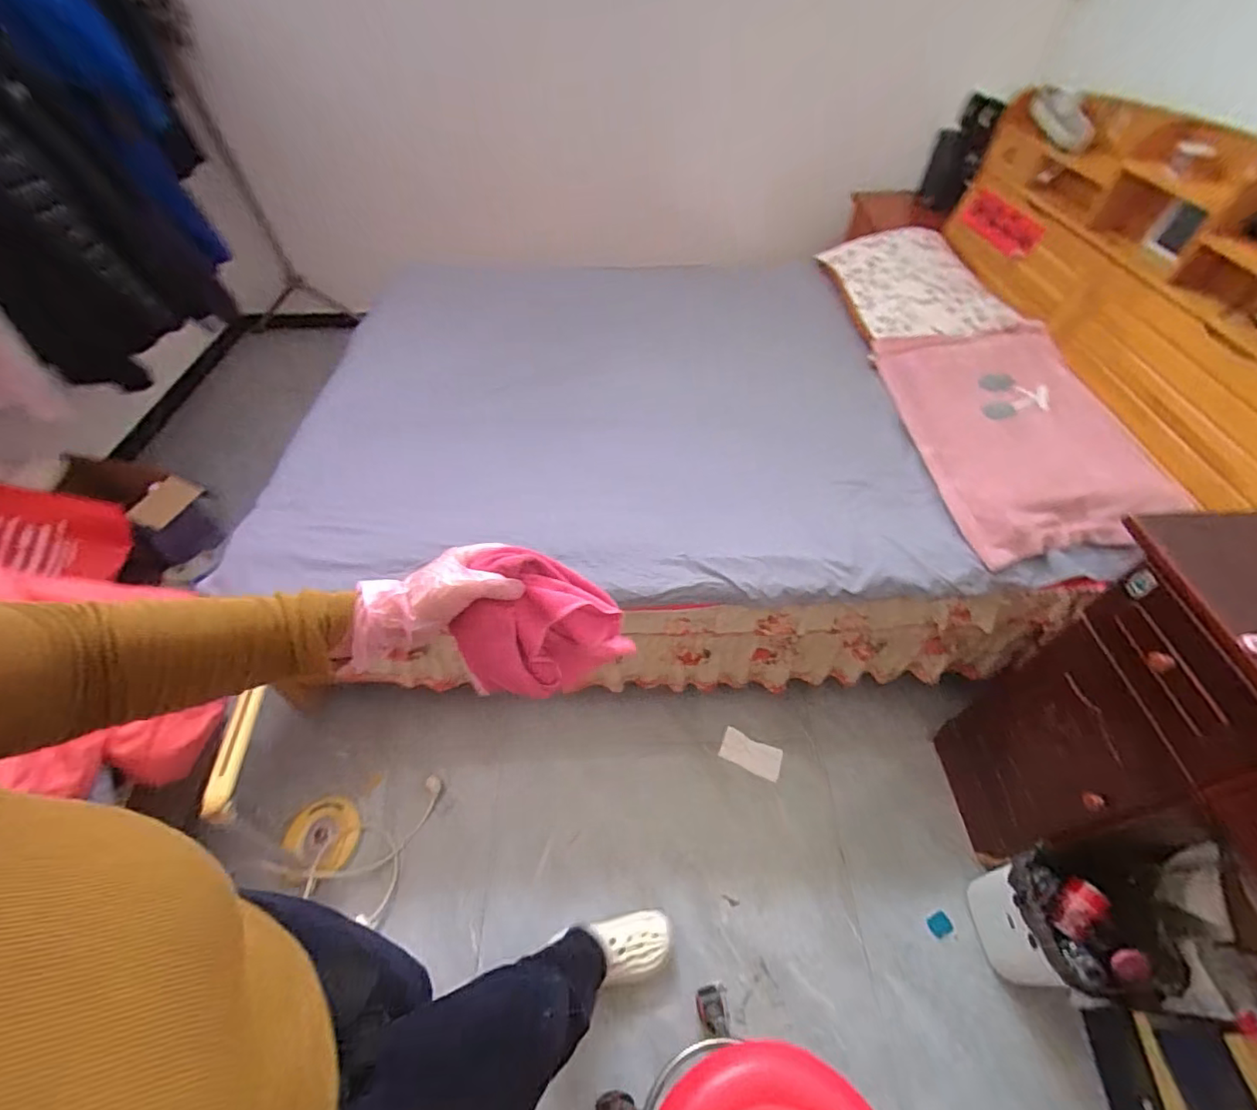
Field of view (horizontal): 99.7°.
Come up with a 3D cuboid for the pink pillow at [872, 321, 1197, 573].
[{"bbox_3d":[0.903,-0.339,1.296,0.394,0.084,0.819,-9,51,15],"label":"pink pillow"}]

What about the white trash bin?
[{"bbox_3d":[0.812,0.711,1.010,0.214,0.252,0.237,-4,51,-3],"label":"white trash bin"}]

